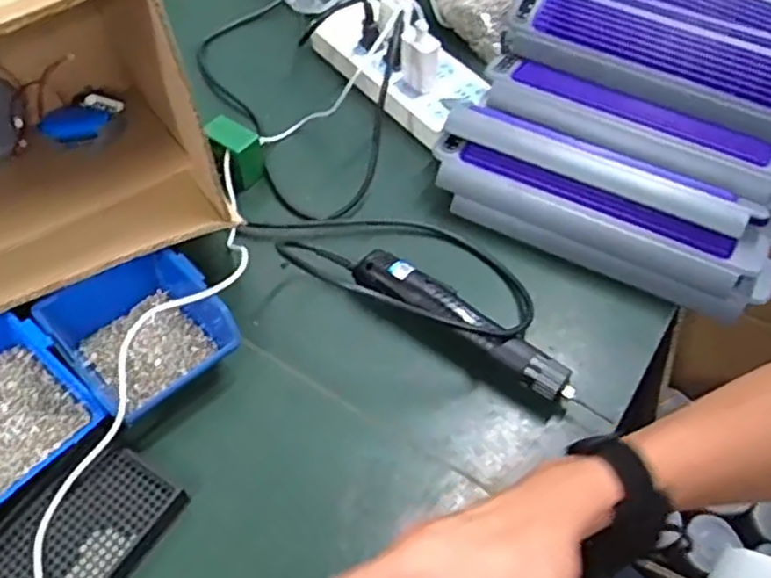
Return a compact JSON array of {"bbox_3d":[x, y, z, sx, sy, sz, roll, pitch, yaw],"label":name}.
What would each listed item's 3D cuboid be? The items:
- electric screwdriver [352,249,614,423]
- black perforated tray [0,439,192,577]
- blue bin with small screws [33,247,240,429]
[{"bbox_3d":[0.075,0.037,0.577,0.226,0.042,0.033,29,59,19],"label":"electric screwdriver"},{"bbox_3d":[-0.210,0.172,0.477,0.088,0.015,0.133,29,59,19],"label":"black perforated tray"},{"bbox_3d":[-0.191,0.033,0.553,0.114,0.057,0.128,-36,62,-24],"label":"blue bin with small screws"}]

